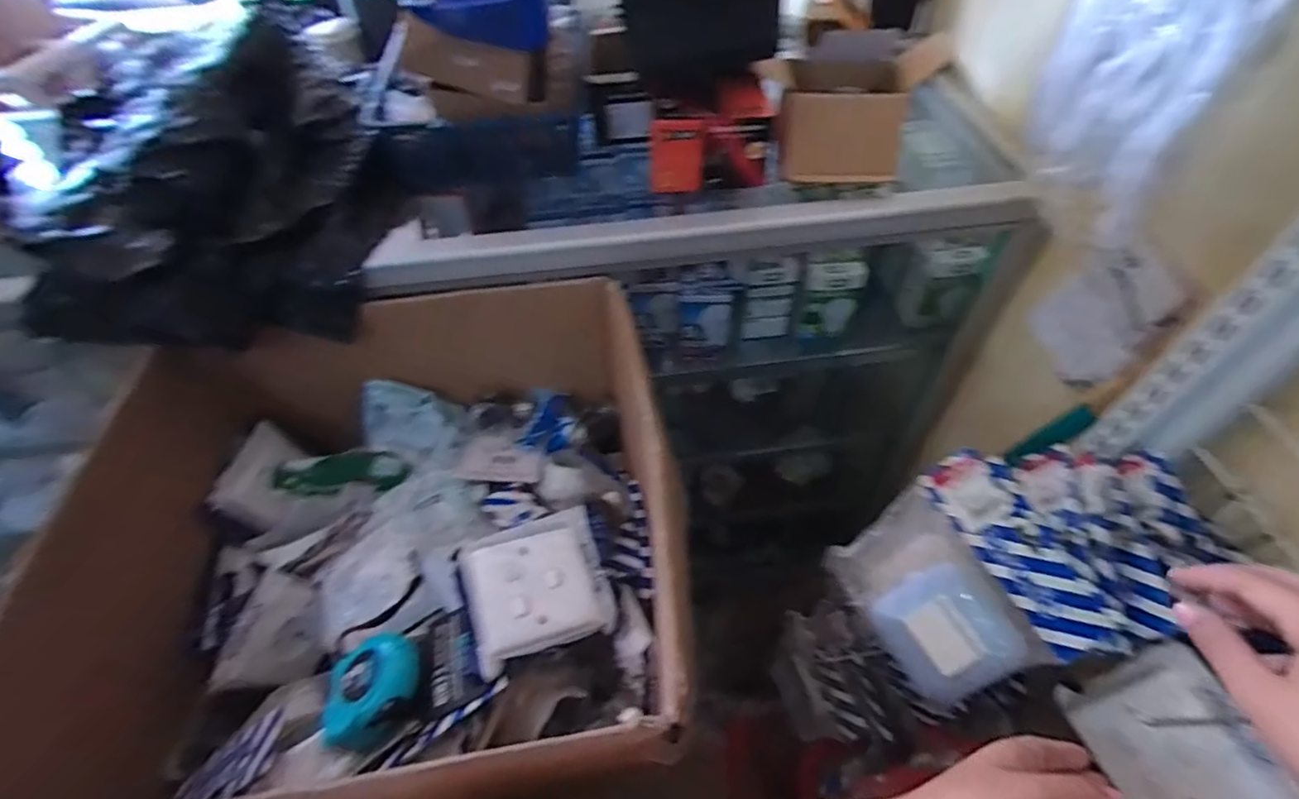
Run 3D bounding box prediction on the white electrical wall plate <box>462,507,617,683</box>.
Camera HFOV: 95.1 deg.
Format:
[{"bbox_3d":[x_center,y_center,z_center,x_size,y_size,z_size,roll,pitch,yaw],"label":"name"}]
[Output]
[{"bbox_3d":[-0.092,0.150,0.486,0.108,0.027,0.108,-18,53,-12],"label":"white electrical wall plate"}]

